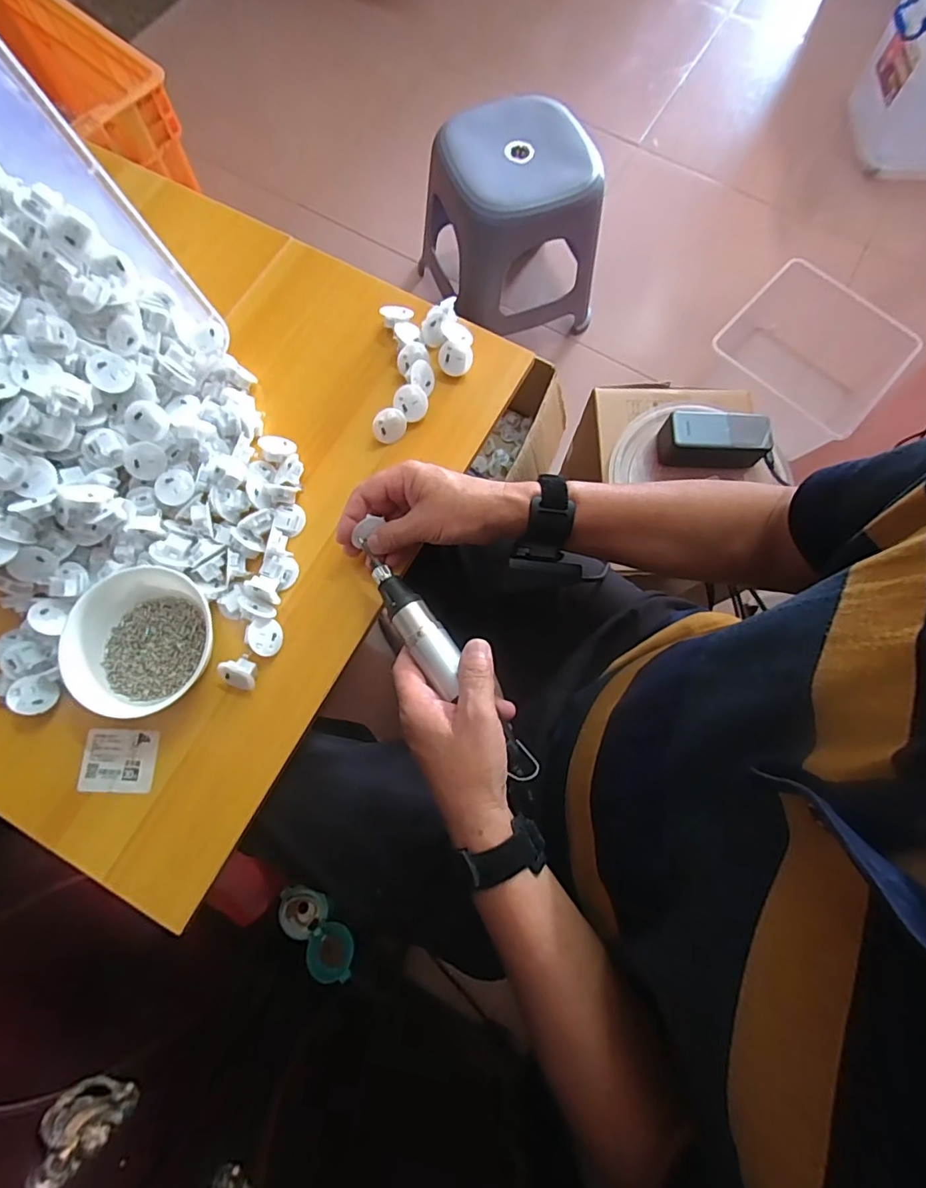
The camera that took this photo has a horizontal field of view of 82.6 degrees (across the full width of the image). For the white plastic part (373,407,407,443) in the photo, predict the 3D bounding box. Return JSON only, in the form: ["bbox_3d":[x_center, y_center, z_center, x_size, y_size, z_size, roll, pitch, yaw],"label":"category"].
[{"bbox_3d":[-0.072,-0.164,0.513,0.034,0.032,0.013,-34,42,5],"label":"white plastic part"}]

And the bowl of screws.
[{"bbox_3d":[-0.264,0.040,0.434,0.105,0.045,0.111,0,74,-1],"label":"bowl of screws"}]

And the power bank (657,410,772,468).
[{"bbox_3d":[0.331,-0.205,0.701,0.133,0.050,0.057,3,74,0],"label":"power bank"}]

